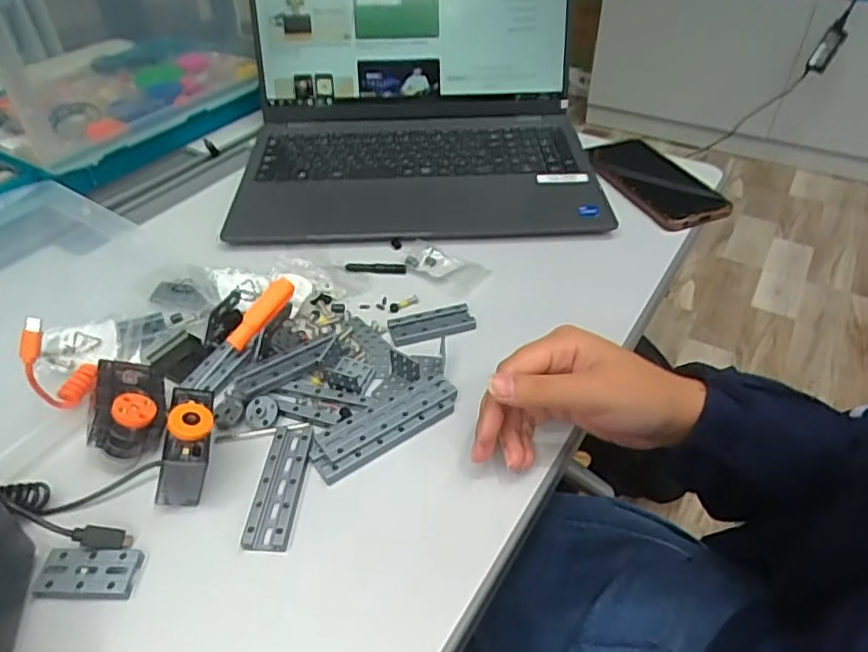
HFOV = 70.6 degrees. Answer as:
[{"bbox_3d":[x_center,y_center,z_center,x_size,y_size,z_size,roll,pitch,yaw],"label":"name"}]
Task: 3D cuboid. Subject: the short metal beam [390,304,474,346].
[{"bbox_3d":[-0.002,-0.002,0.464,0.062,0.008,0.026,-11,42,-11],"label":"short metal beam"}]

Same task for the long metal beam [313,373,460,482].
[{"bbox_3d":[-0.032,0.062,0.391,0.100,0.011,0.037,-27,47,-27],"label":"long metal beam"}]

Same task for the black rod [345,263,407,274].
[{"bbox_3d":[-0.049,-0.049,0.518,0.051,0.005,0.010,5,44,2],"label":"black rod"}]

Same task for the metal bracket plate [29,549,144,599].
[{"bbox_3d":[-0.182,0.130,0.321,0.050,0.008,0.025,-2,41,-1],"label":"metal bracket plate"}]

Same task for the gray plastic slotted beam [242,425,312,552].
[{"bbox_3d":[-0.090,0.091,0.361,0.025,0.009,0.082,1,41,2],"label":"gray plastic slotted beam"}]

